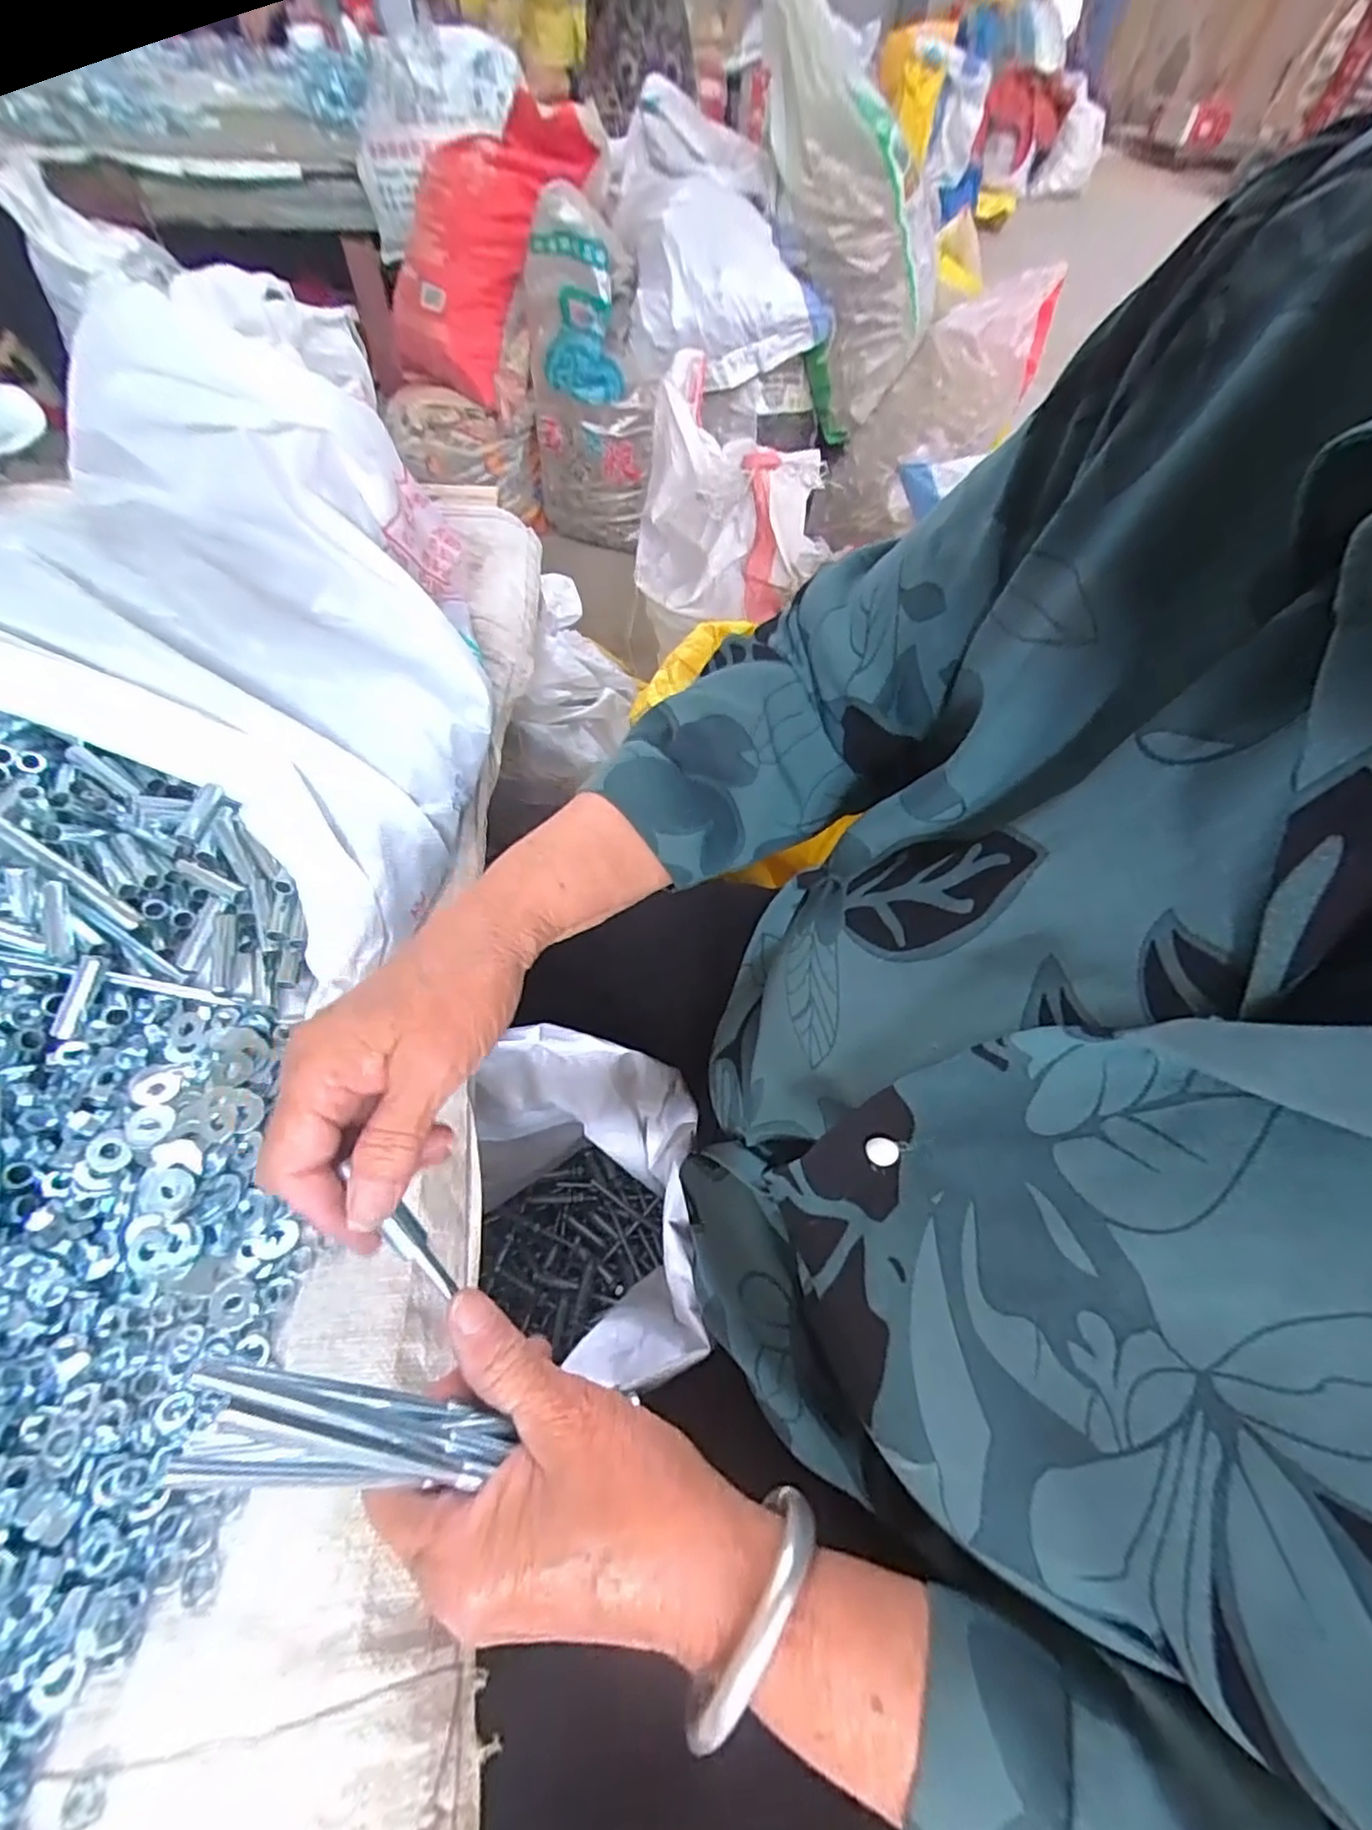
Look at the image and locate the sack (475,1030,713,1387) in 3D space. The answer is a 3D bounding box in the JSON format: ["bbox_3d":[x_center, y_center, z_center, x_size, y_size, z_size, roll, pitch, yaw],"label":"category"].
[{"bbox_3d":[-0.090,0.246,0.523,0.181,0.320,0.189,1,56,-3],"label":"sack"}]

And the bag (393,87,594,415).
[{"bbox_3d":[-0.382,-1.260,1.262,0.191,0.208,0.458,40,102,21],"label":"bag"}]

